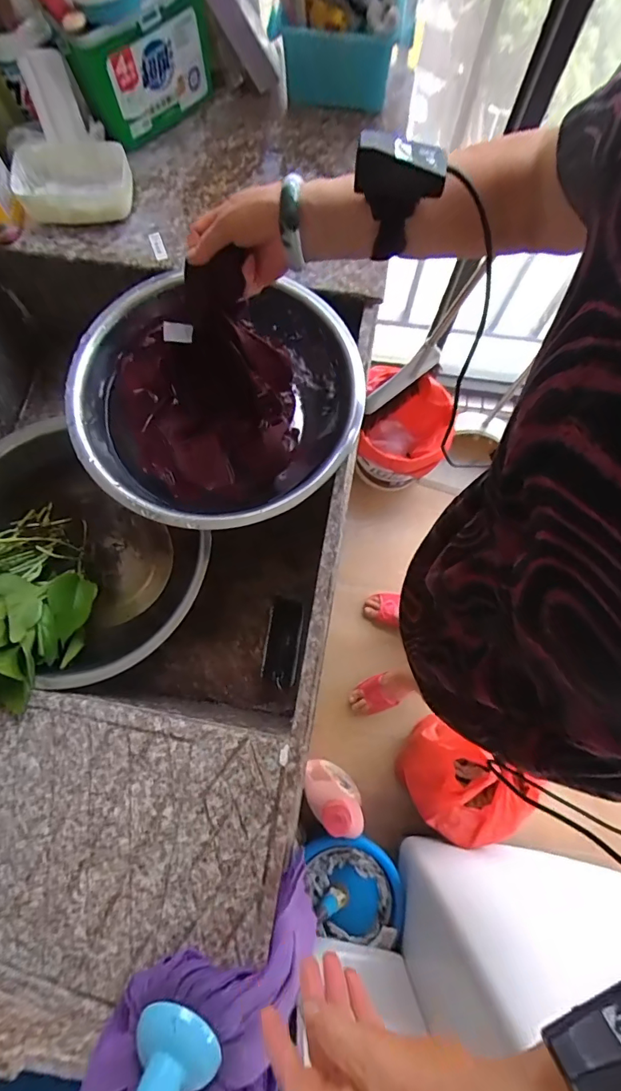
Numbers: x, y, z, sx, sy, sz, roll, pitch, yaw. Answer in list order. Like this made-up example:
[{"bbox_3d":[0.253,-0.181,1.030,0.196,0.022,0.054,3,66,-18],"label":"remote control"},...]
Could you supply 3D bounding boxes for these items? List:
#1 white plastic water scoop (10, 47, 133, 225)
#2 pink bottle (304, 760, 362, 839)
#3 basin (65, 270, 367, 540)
[{"bbox_3d":[-0.335,-0.526,0.600,0.143,0.087,0.175,-26,77,-6],"label":"white plastic water scoop"},{"bbox_3d":[0.062,0.581,1.046,0.089,0.279,0.136,-30,78,-7],"label":"pink bottle"},{"bbox_3d":[-0.127,-0.173,0.593,0.349,0.136,0.315,12,76,3],"label":"basin"}]

